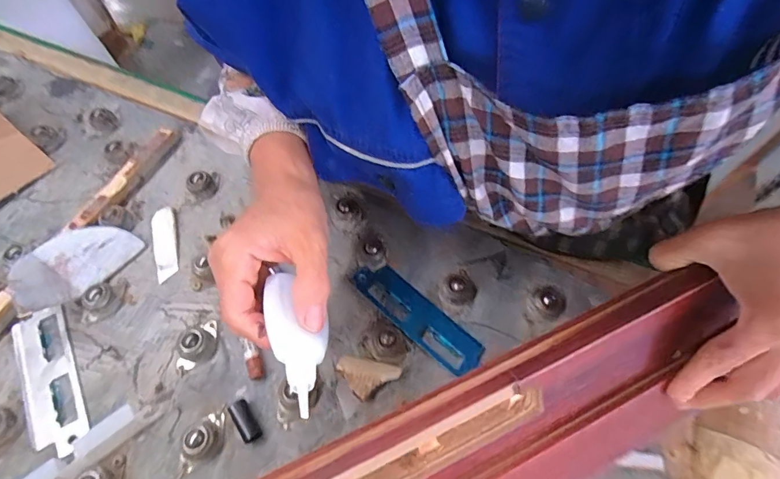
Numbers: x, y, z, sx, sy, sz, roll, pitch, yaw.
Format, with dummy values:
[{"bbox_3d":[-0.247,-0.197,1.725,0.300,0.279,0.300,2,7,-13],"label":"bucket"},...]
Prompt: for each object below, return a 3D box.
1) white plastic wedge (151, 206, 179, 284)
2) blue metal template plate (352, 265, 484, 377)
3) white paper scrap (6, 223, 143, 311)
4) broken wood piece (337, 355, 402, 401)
[{"bbox_3d":[-0.219,0.002,0.415,0.021,0.009,0.076,-13,61,-7],"label":"white plastic wedge"},{"bbox_3d":[0.023,0.067,0.382,0.130,0.006,0.037,39,68,20],"label":"blue metal template plate"},{"bbox_3d":[-0.289,0.016,0.385,0.061,0.045,0.096,29,65,16],"label":"white paper scrap"},{"bbox_3d":[-0.020,0.114,0.350,0.051,0.014,0.030,12,61,7],"label":"broken wood piece"}]

